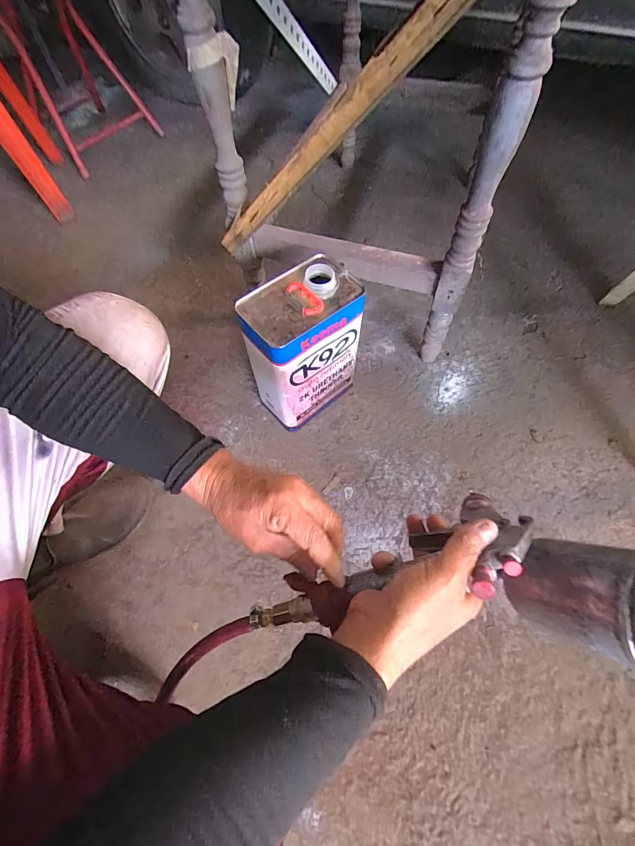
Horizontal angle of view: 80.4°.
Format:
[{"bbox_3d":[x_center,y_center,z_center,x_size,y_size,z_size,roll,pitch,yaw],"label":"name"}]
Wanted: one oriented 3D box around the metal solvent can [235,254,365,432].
[{"bbox_3d":[-0.022,-0.108,0.605,0.111,0.249,0.160,40,71,20],"label":"metal solvent can"}]

